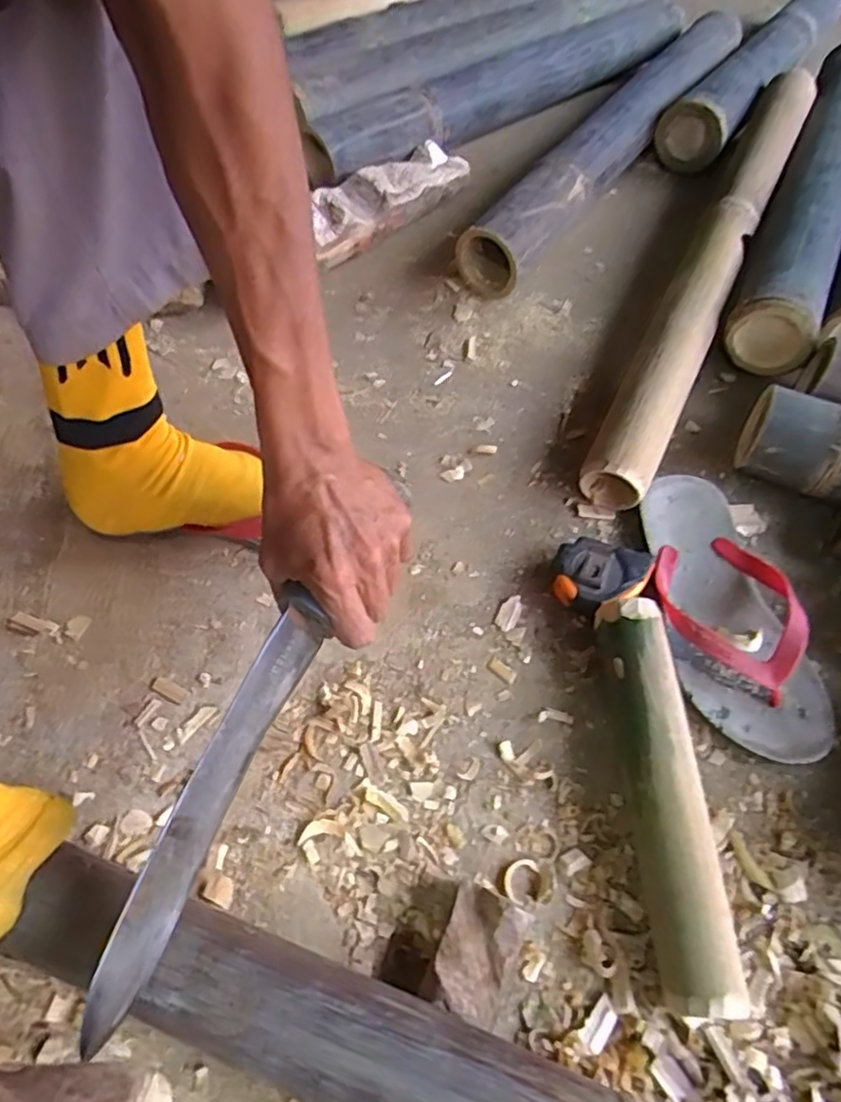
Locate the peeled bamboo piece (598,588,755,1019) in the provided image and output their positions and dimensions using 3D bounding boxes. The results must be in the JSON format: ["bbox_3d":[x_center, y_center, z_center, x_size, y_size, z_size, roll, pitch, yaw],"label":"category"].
[{"bbox_3d":[0.161,0.156,0.442,0.052,0.050,0.253,-2,60,-3],"label":"peeled bamboo piece"}]

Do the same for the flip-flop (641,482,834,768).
[{"bbox_3d":[0.233,0.043,0.511,0.102,0.042,0.235,-12,61,-9],"label":"flip-flop"}]

